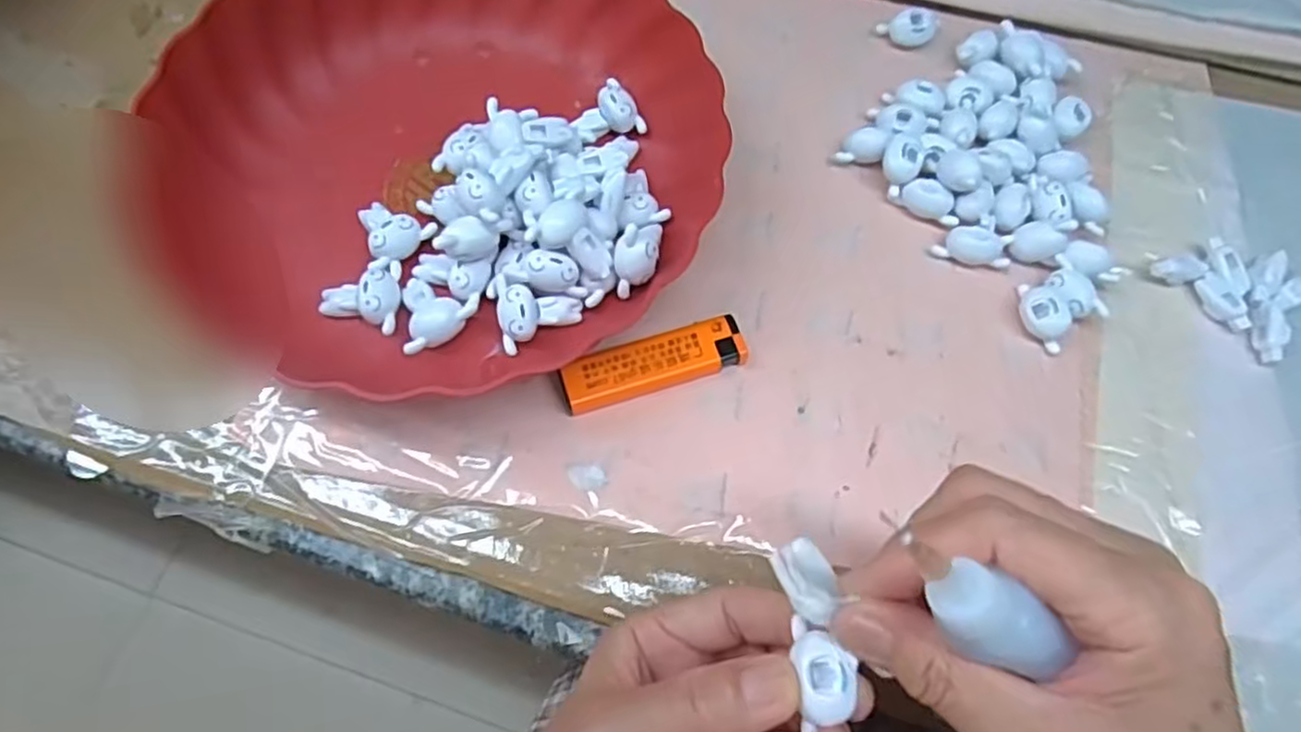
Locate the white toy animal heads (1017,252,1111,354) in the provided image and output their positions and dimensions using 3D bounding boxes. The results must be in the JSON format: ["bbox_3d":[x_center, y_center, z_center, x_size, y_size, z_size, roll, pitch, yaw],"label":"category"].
[{"bbox_3d":[0.184,-0.028,0.332,0.034,0.014,0.032,-31,74,-11],"label":"white toy animal heads"}]

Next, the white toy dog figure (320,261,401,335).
[{"bbox_3d":[-0.127,-0.032,0.319,0.034,0.014,0.033,4,71,0],"label":"white toy dog figure"}]

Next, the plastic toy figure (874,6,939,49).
[{"bbox_3d":[0.138,-0.179,0.391,0.031,0.013,0.017,2,71,0],"label":"plastic toy figure"}]

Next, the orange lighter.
[{"bbox_3d":[0.001,0.000,0.316,0.079,0.012,0.024,-17,72,-7],"label":"orange lighter"}]

